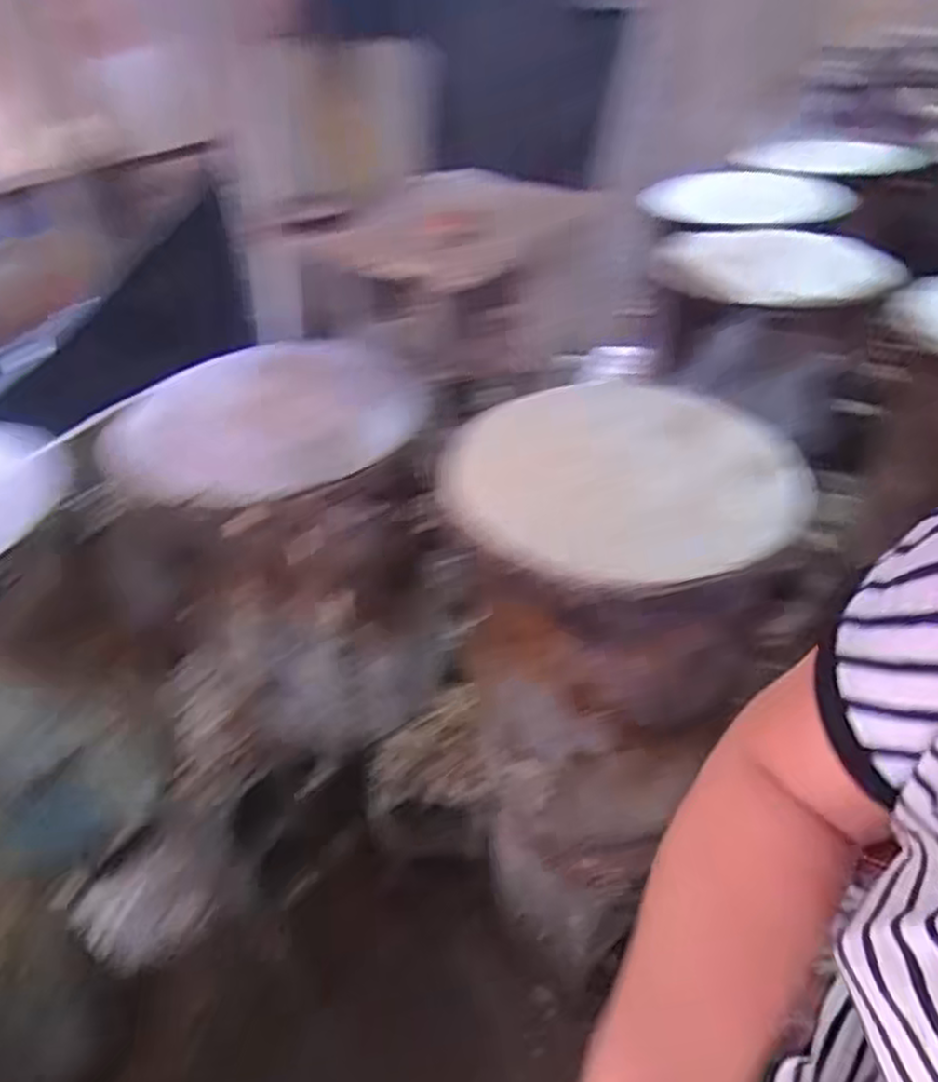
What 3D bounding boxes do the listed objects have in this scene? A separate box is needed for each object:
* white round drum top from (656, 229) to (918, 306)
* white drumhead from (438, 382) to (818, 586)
[{"bbox_3d":[0.575,-0.531,1.408,0.417,0.033,0.380,13,41,18],"label":"white round drum top"},{"bbox_3d":[0.166,-0.080,0.830,0.376,0.031,0.343,1,39,5],"label":"white drumhead"}]

